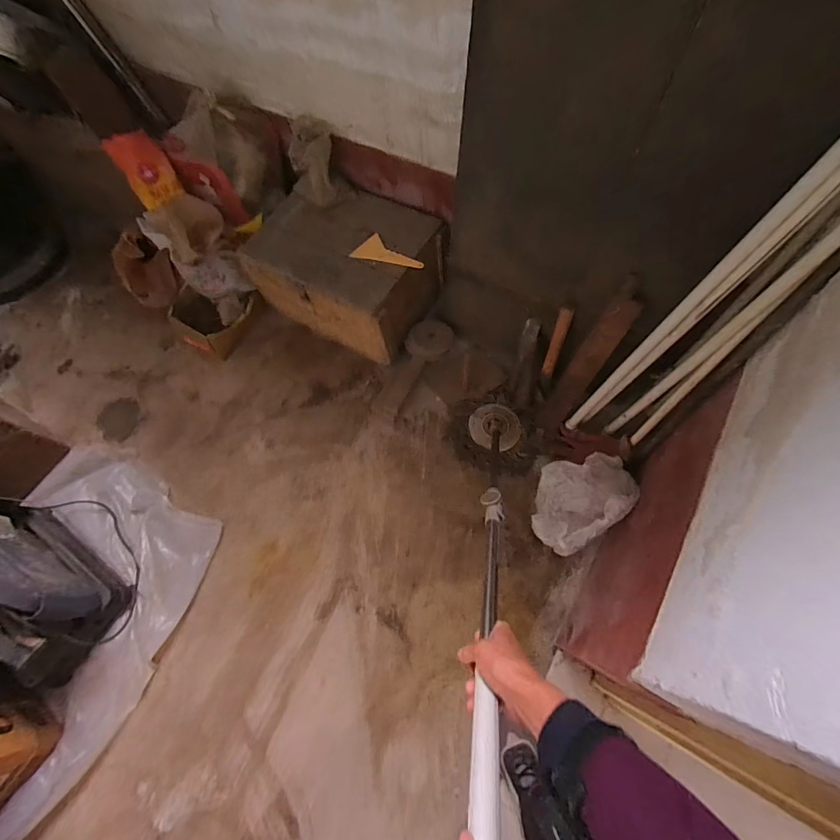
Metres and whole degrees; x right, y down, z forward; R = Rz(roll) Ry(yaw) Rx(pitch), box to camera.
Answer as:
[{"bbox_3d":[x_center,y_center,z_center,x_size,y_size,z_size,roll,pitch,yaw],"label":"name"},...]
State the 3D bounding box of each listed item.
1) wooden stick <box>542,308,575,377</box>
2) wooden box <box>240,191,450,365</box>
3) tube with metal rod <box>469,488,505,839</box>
[{"bbox_3d":[0.369,-0.207,1.055,0.029,0.197,0.027,8,38,2],"label":"wooden stick"},{"bbox_3d":[-0.228,-0.486,1.263,0.555,0.275,0.359,27,70,14],"label":"wooden box"},{"bbox_3d":[0.104,0.288,0.574,0.035,0.039,0.617,14,27,4],"label":"tube with metal rod"}]

